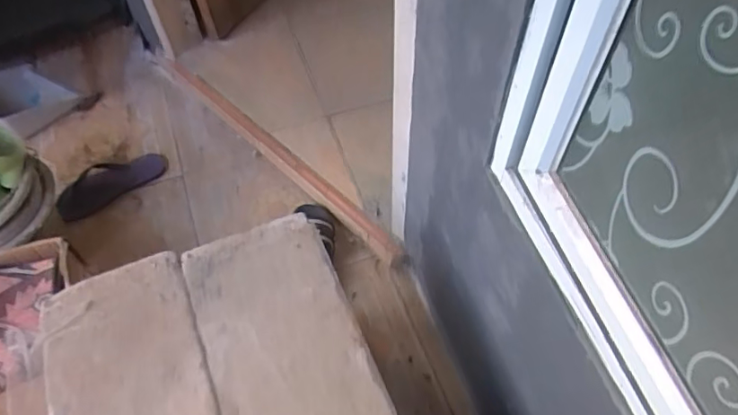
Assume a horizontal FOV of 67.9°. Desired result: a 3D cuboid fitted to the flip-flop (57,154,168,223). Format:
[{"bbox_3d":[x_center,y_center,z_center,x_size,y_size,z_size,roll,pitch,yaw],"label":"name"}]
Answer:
[{"bbox_3d":[-0.646,-0.071,1.366,0.271,0.030,0.126,-35,63,-20],"label":"flip-flop"}]

